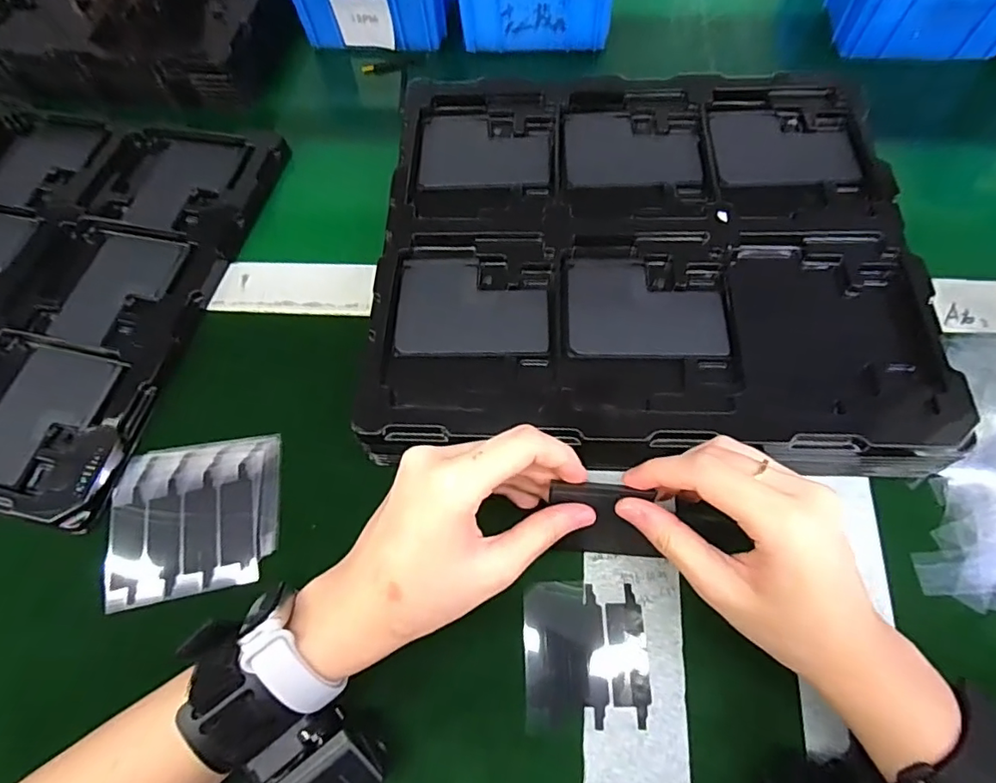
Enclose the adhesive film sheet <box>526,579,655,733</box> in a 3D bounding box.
[{"bbox_3d":[0.046,0.138,0.285,0.062,0.004,0.069,-1,66,2],"label":"adhesive film sheet"}]

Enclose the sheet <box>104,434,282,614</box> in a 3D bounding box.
[{"bbox_3d":[-0.181,0.075,0.325,0.098,0.007,0.090,-8,66,-1],"label":"sheet"}]

